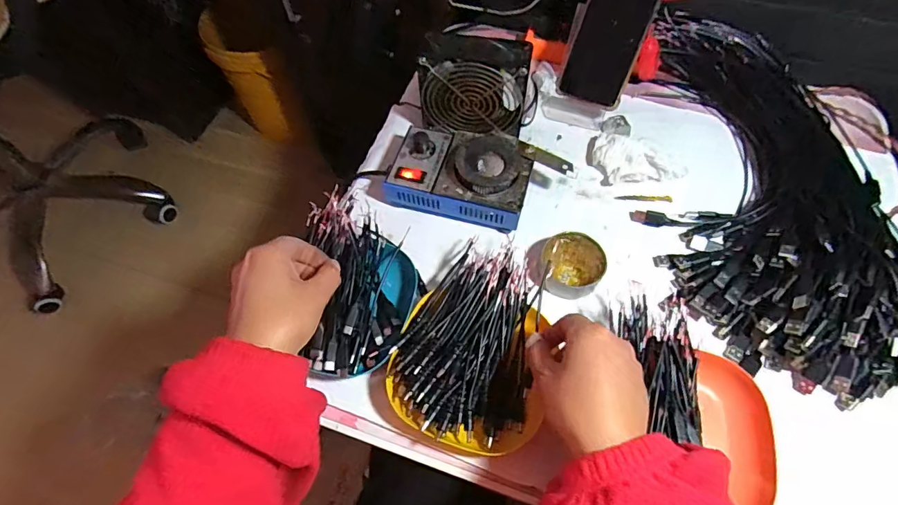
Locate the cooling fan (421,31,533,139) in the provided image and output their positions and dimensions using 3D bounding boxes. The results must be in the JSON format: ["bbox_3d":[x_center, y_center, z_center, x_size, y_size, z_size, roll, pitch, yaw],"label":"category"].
[{"bbox_3d":[0.030,-0.183,0.524,0.122,0.102,0.057,13,62,9],"label":"cooling fan"}]

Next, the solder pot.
[{"bbox_3d":[0.013,-0.087,0.516,0.151,0.057,0.109,10,62,8],"label":"solder pot"}]

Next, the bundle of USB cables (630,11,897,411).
[{"bbox_3d":[0.328,-0.087,0.501,0.233,0.063,0.456,-8,61,-2],"label":"bundle of USB cables"}]

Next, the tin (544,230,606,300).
[{"bbox_3d":[0.127,0.011,0.476,0.055,0.026,0.062,-1,61,2],"label":"tin"}]

